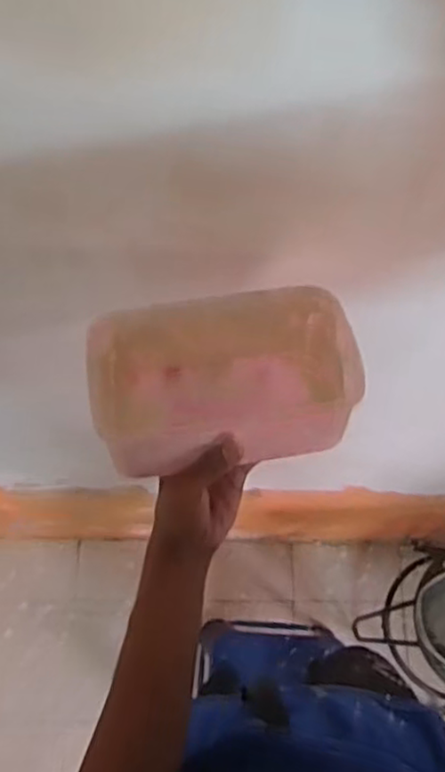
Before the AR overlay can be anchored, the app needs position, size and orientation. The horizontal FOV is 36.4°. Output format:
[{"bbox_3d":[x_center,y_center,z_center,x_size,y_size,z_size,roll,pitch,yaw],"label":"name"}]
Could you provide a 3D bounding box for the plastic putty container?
[{"bbox_3d":[0.004,0.004,0.507,0.180,0.081,0.112,-12,67,-3],"label":"plastic putty container"}]

